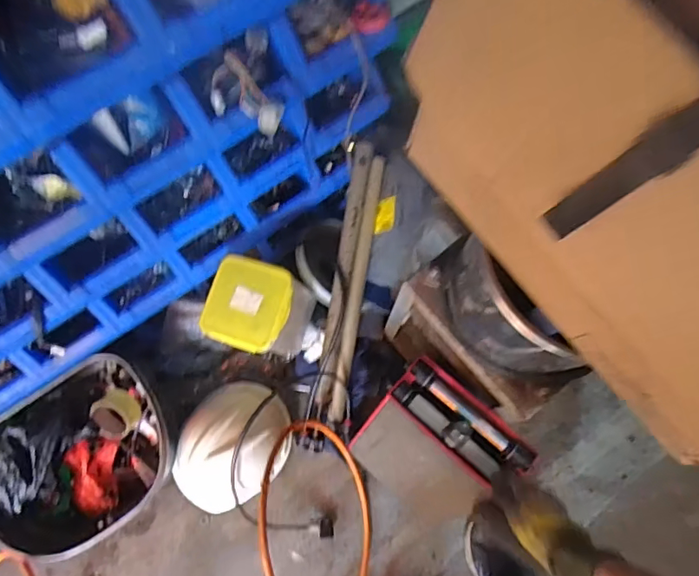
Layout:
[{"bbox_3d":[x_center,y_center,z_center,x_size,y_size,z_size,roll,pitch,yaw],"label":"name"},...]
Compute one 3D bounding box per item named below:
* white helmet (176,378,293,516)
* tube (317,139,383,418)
[{"bbox_3d":[-0.244,0.317,1.012,0.266,0.166,0.199,-36,78,-9],"label":"white helmet"},{"bbox_3d":[0.000,-0.002,1.030,0.060,0.035,0.545,9,99,1],"label":"tube"}]

